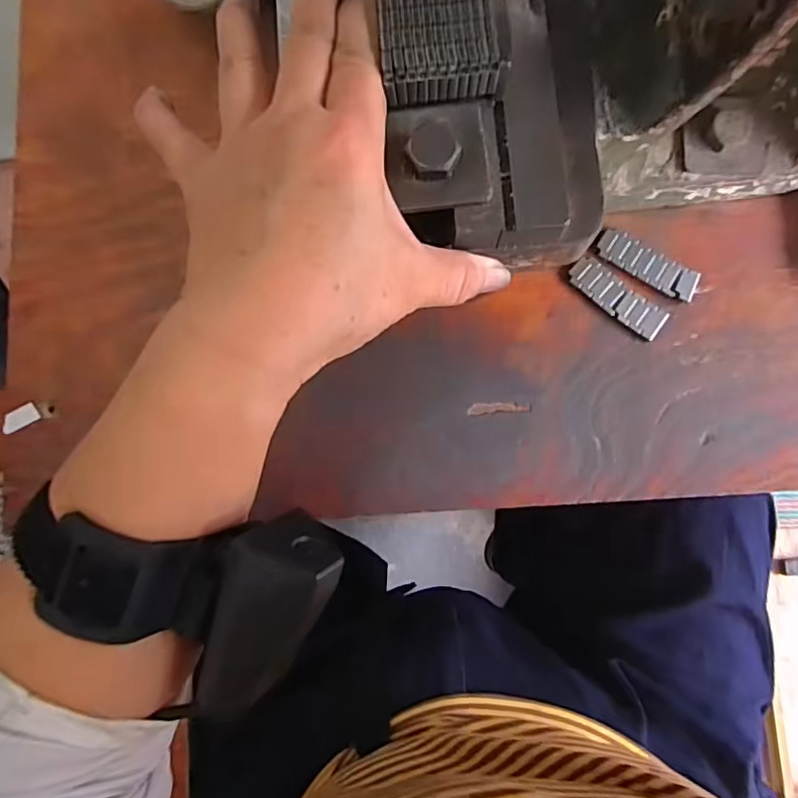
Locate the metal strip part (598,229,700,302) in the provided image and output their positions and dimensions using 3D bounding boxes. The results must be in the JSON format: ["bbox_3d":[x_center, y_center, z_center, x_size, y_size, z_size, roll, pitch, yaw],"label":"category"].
[{"bbox_3d":[0.131,-0.071,0.296,0.054,0.004,0.018,32,85,5],"label":"metal strip part"}]

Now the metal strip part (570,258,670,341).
[{"bbox_3d":[0.114,-0.053,0.295,0.054,0.004,0.017,39,85,6],"label":"metal strip part"}]

